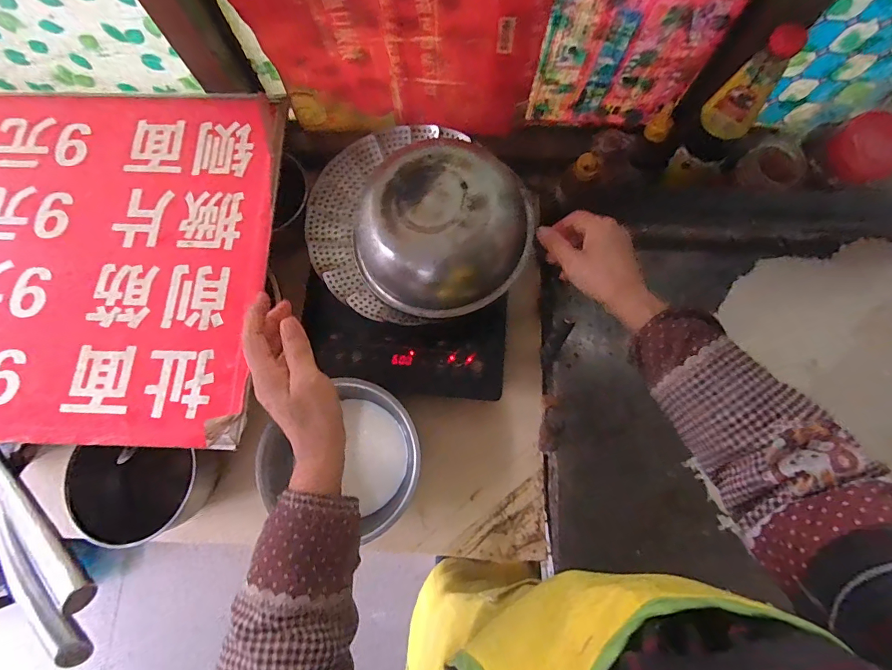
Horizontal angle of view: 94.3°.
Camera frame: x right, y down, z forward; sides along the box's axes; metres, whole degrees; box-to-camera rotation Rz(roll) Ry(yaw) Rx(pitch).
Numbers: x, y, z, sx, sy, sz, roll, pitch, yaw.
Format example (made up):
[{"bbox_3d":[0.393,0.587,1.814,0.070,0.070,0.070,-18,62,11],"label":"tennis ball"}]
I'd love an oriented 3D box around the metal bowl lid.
[{"bbox_3d":[-0.002,-0.118,0.472,0.184,0.084,0.184,0,77,1],"label":"metal bowl lid"}]

